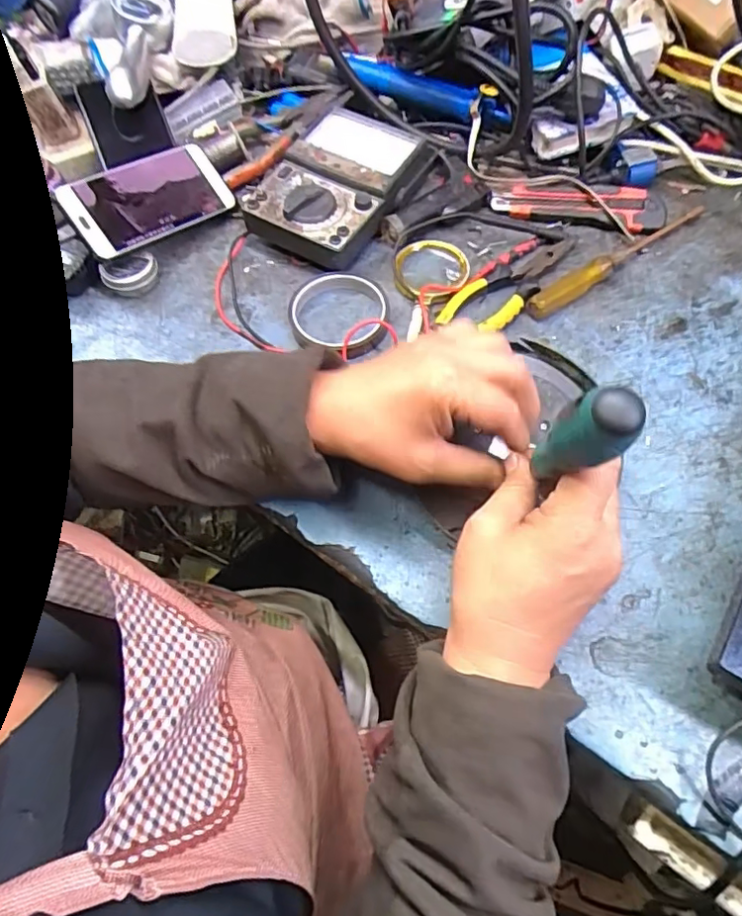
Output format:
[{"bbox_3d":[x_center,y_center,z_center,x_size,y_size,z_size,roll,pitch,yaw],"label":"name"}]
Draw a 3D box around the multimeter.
[{"bbox_3d":[-0.032,-0.267,0.563,0.127,0.046,0.187,26,67,15],"label":"multimeter"}]

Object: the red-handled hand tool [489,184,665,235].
[{"bbox_3d":[0.199,-0.245,0.556,0.159,0.011,0.040,12,97,10],"label":"red-handled hand tool"}]

